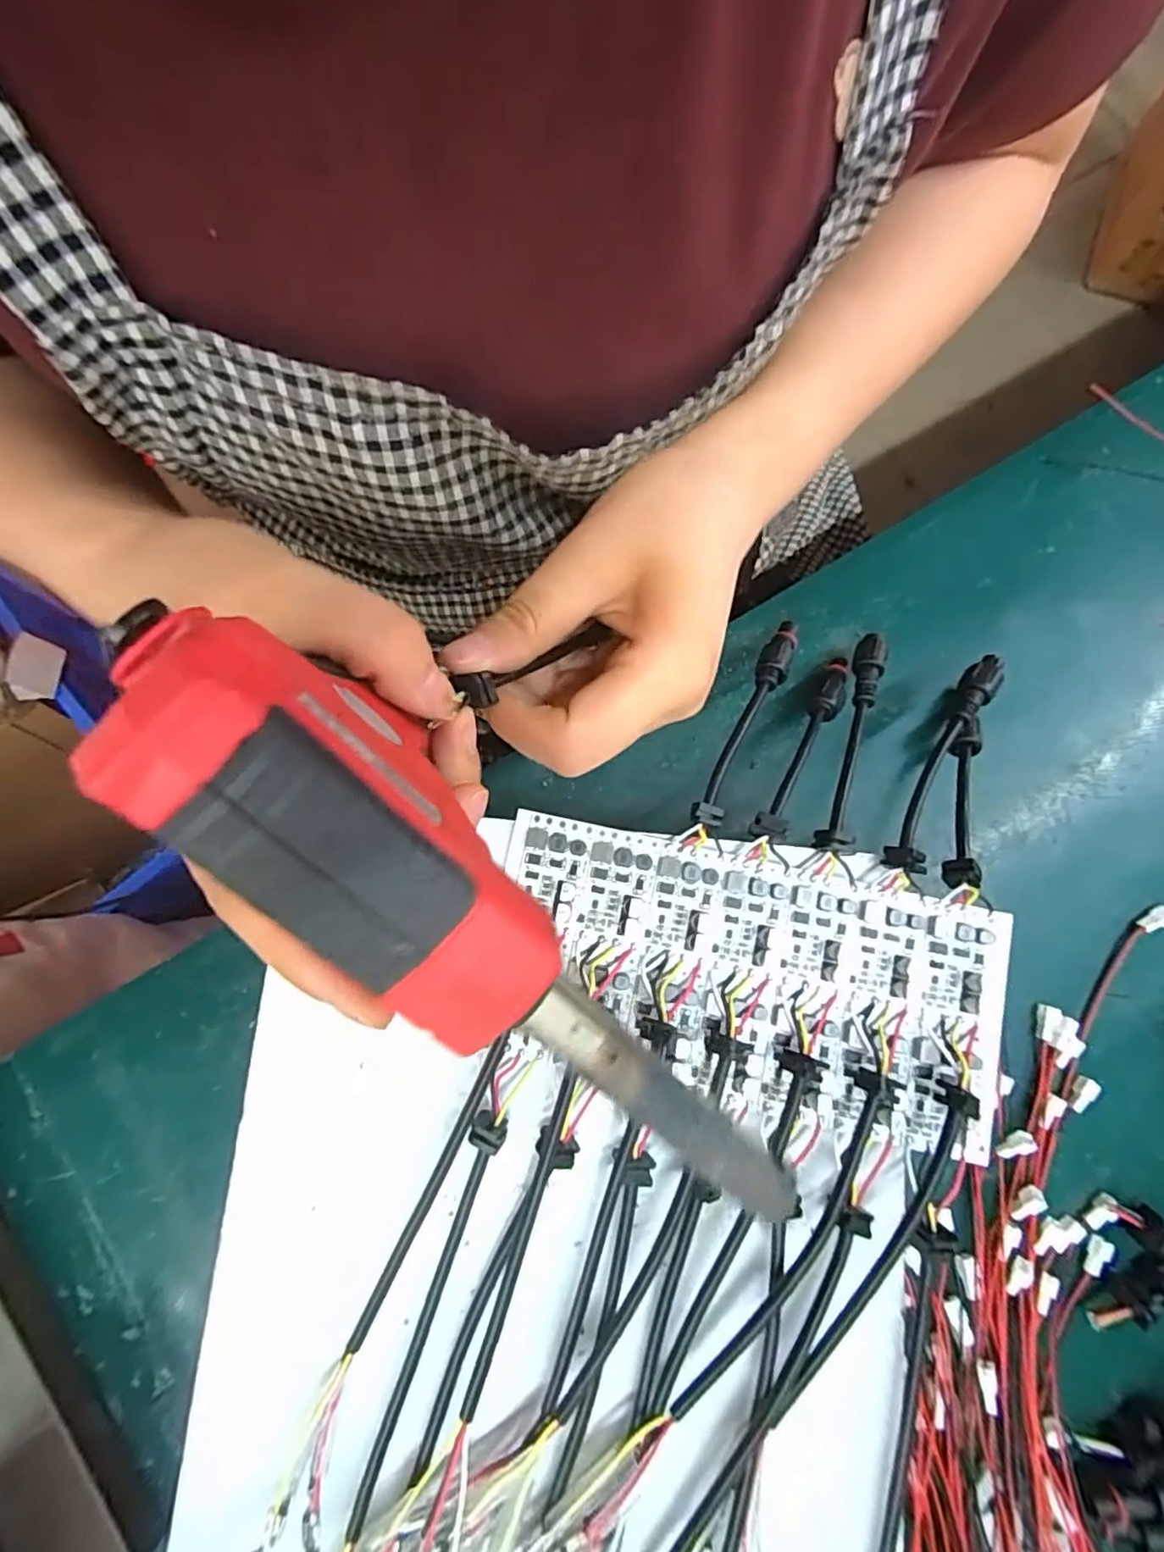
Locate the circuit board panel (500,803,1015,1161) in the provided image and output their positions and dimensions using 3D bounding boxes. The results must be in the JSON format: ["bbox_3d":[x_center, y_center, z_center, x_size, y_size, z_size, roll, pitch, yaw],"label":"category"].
[{"bbox_3d":[0.055,0.068,0.216,0.168,0.013,0.084,12,80,2],"label":"circuit board panel"}]

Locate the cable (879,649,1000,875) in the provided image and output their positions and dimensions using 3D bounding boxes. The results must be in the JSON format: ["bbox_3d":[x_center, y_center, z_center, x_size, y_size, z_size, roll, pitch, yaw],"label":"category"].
[{"bbox_3d":[0.133,-0.006,0.231,0.012,0.010,0.091,28,81,5],"label":"cable"}]

